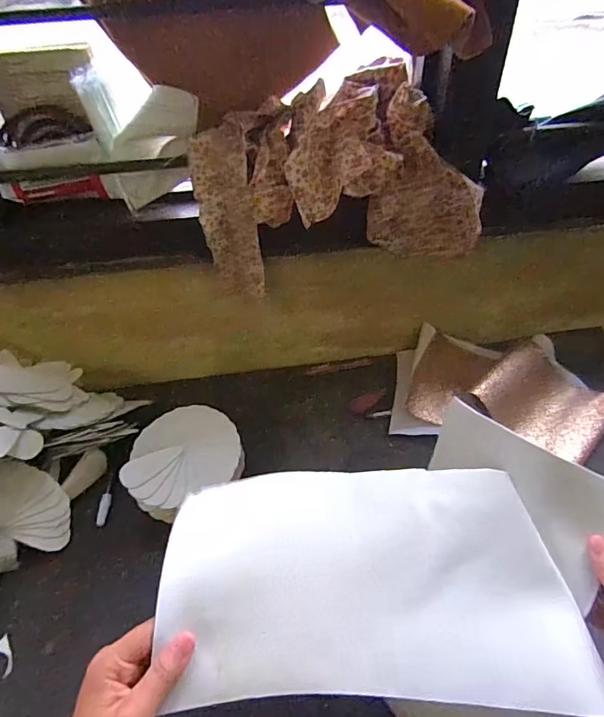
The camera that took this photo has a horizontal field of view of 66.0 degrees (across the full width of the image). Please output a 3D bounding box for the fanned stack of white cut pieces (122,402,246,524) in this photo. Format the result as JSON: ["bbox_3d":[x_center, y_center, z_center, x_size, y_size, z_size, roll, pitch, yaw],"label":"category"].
[{"bbox_3d":[-0.140,0.117,0.541,0.131,0.052,0.130,-30,50,-25],"label":"fanned stack of white cut pieces"}]

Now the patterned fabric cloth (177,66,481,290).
[{"bbox_3d":[0.042,-0.188,0.528,0.309,0.195,0.132,-14,46,-12],"label":"patterned fabric cloth"}]

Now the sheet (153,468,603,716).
[{"bbox_3d":[0.053,0.164,0.348,0.301,0.019,0.154,1,63,0],"label":"sheet"}]

